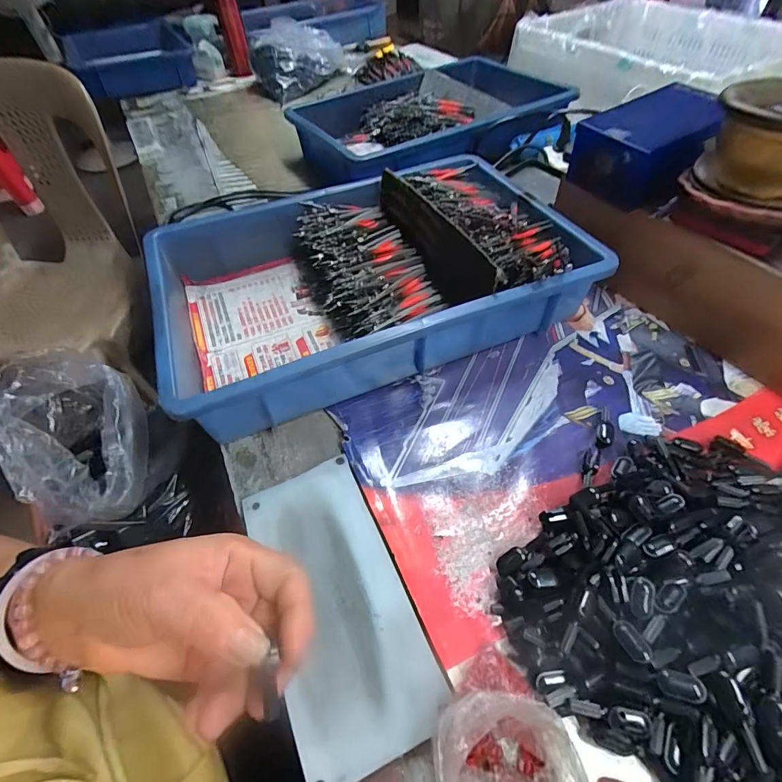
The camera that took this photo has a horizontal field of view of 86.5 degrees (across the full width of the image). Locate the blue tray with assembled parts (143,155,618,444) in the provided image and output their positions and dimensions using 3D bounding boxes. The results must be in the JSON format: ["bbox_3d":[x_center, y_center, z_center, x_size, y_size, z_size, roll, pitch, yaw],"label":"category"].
[{"bbox_3d":[-0.031,-0.136,0.469,0.423,0.086,0.303,-20,53,-13],"label":"blue tray with assembled parts"}]

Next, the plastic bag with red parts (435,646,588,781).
[{"bbox_3d":[0.060,0.200,0.226,0.078,0.038,0.084,-33,57,-21],"label":"plastic bag with red parts"}]

